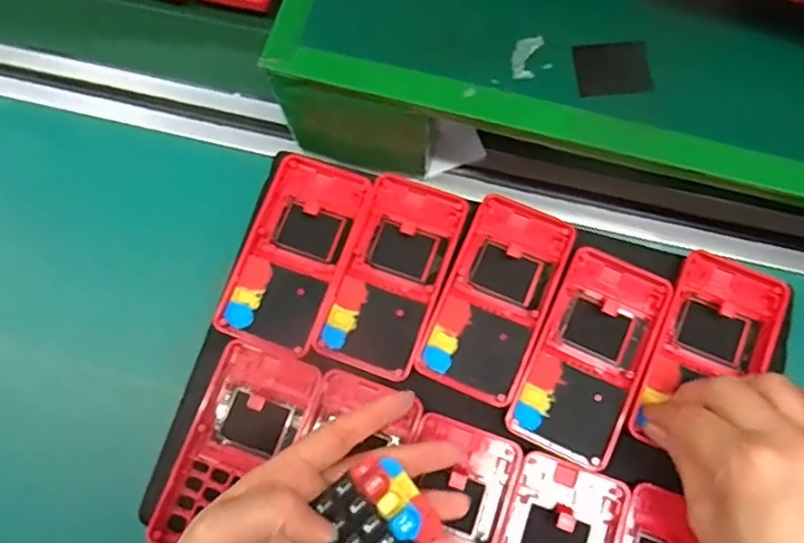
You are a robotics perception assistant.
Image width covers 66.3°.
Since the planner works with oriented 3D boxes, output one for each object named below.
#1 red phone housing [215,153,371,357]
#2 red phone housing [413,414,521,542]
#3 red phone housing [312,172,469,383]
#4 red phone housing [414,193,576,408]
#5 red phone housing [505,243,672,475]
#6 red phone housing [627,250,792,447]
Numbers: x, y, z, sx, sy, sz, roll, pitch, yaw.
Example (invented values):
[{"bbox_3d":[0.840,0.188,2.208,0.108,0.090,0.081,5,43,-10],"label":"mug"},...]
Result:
[{"bbox_3d":[-0.067,-0.014,0.389,0.061,0.010,0.123,19,75,5],"label":"red phone housing"},{"bbox_3d":[0.021,0.146,0.342,0.059,0.010,0.121,20,75,6],"label":"red phone housing"},{"bbox_3d":[-0.005,0.001,0.383,0.061,0.012,0.123,20,75,6],"label":"red phone housing"},{"bbox_3d":[0.059,0.014,0.378,0.061,0.011,0.125,23,76,6],"label":"red phone housing"},{"bbox_3d":[0.113,0.049,0.369,0.062,0.011,0.124,25,76,7],"label":"red phone housing"},{"bbox_3d":[0.184,0.050,0.370,0.063,0.019,0.122,24,76,7],"label":"red phone housing"}]

